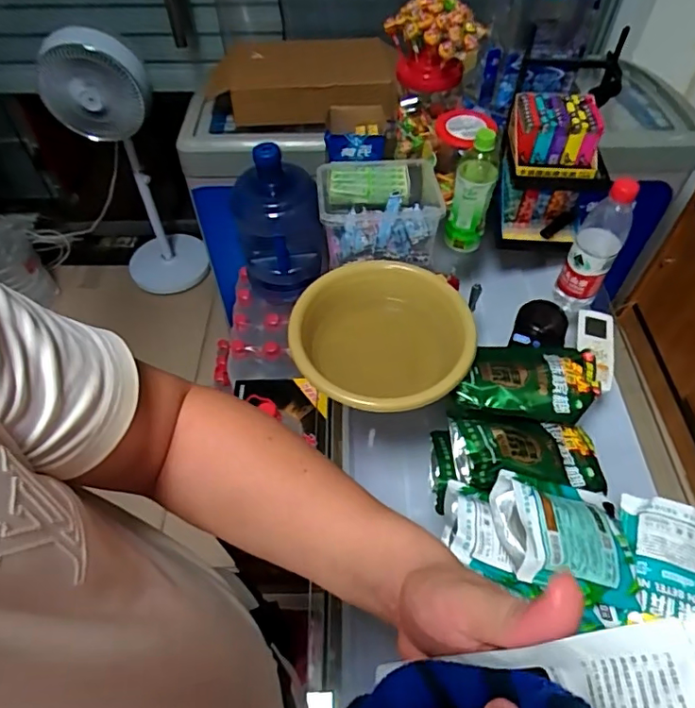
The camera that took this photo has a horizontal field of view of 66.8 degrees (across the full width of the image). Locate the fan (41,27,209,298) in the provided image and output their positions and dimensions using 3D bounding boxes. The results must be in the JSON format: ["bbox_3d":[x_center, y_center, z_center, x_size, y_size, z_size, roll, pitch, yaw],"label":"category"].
[{"bbox_3d":[-0.704,-0.586,1.741,0.283,0.967,0.352,-20,56,-13],"label":"fan"}]

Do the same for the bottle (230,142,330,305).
[{"bbox_3d":[-0.159,-0.311,1.201,0.179,0.327,0.231,-12,55,-8],"label":"bottle"}]

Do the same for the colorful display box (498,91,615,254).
[{"bbox_3d":[0.348,-0.313,0.920,0.141,0.221,0.154,4,54,3],"label":"colorful display box"}]

